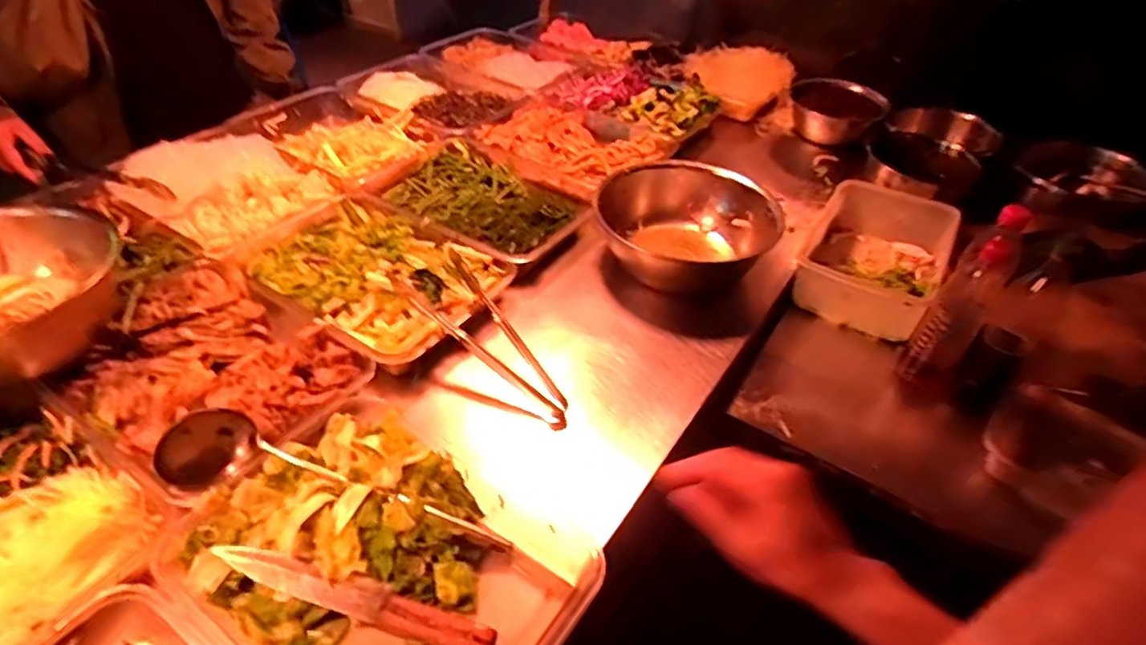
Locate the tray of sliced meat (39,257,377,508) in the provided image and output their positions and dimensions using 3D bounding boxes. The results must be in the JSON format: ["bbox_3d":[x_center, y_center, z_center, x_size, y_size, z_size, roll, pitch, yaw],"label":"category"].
[{"bbox_3d":[-0.444,0.060,0.767,0.341,0.046,0.254,26,47,22],"label":"tray of sliced meat"}]

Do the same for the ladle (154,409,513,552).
[{"bbox_3d":[-0.228,0.155,0.644,0.338,0.091,0.073,5,42,2],"label":"ladle"}]

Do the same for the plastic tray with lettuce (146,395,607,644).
[{"bbox_3d":[-0.177,0.236,0.607,0.356,0.065,0.268,26,47,22],"label":"plastic tray with lettuce"}]

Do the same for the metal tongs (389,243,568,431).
[{"bbox_3d":[-0.107,0.021,0.835,0.294,0.047,0.100,47,55,11],"label":"metal tongs"}]

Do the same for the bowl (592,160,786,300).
[{"bbox_3d":[0.164,-0.155,1.038,0.276,0.116,0.261,2,42,-2],"label":"bowl"}]

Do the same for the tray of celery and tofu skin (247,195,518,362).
[{"bbox_3d":[-0.289,-0.076,0.921,0.355,0.051,0.257,26,47,22],"label":"tray of celery and tofu skin"}]

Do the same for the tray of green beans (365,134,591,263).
[{"bbox_3d":[-0.148,-0.205,1.089,0.342,0.043,0.260,23,46,20],"label":"tray of green beans"}]

